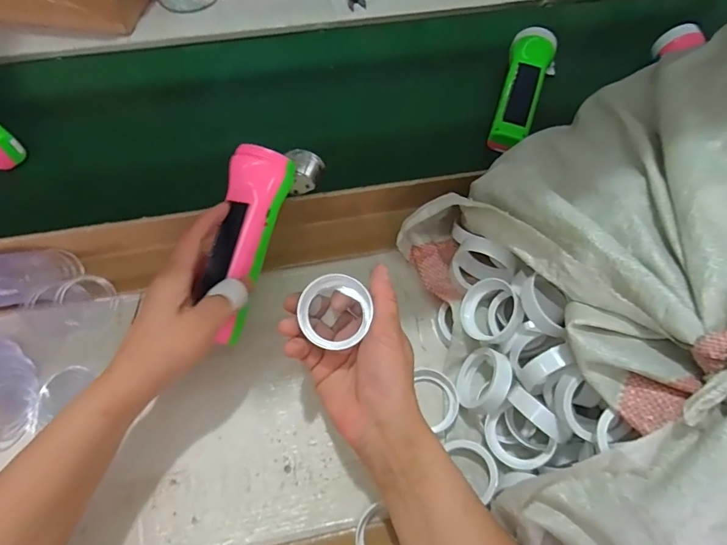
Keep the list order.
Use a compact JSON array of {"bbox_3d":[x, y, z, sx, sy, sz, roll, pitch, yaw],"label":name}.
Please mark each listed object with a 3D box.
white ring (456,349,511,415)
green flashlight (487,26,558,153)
[{"bbox_3d":[0.099,0.090,0.382,0.018,0.054,0.052,26,80,-12],"label":"white ring"},{"bbox_3d":[0.184,-0.211,0.548,0.058,0.049,0.176,22,65,9],"label":"green flashlight"}]

